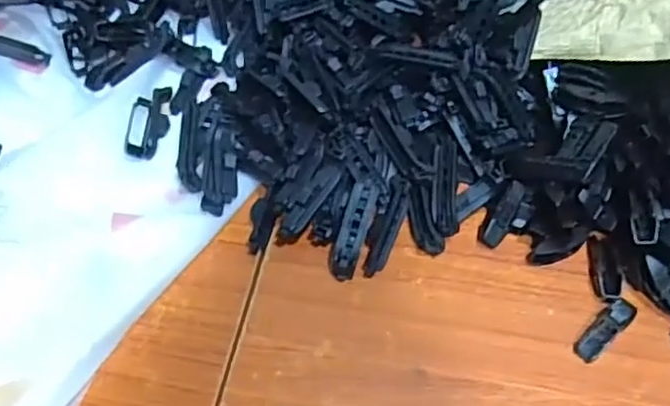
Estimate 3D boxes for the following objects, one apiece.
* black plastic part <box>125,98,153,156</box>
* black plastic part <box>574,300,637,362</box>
[{"bbox_3d":[-0.162,-0.063,0.526,0.017,0.014,0.054,1,53,1],"label":"black plastic part"},{"bbox_3d":[0.181,0.085,0.427,0.052,0.010,0.017,-36,61,-24],"label":"black plastic part"}]

